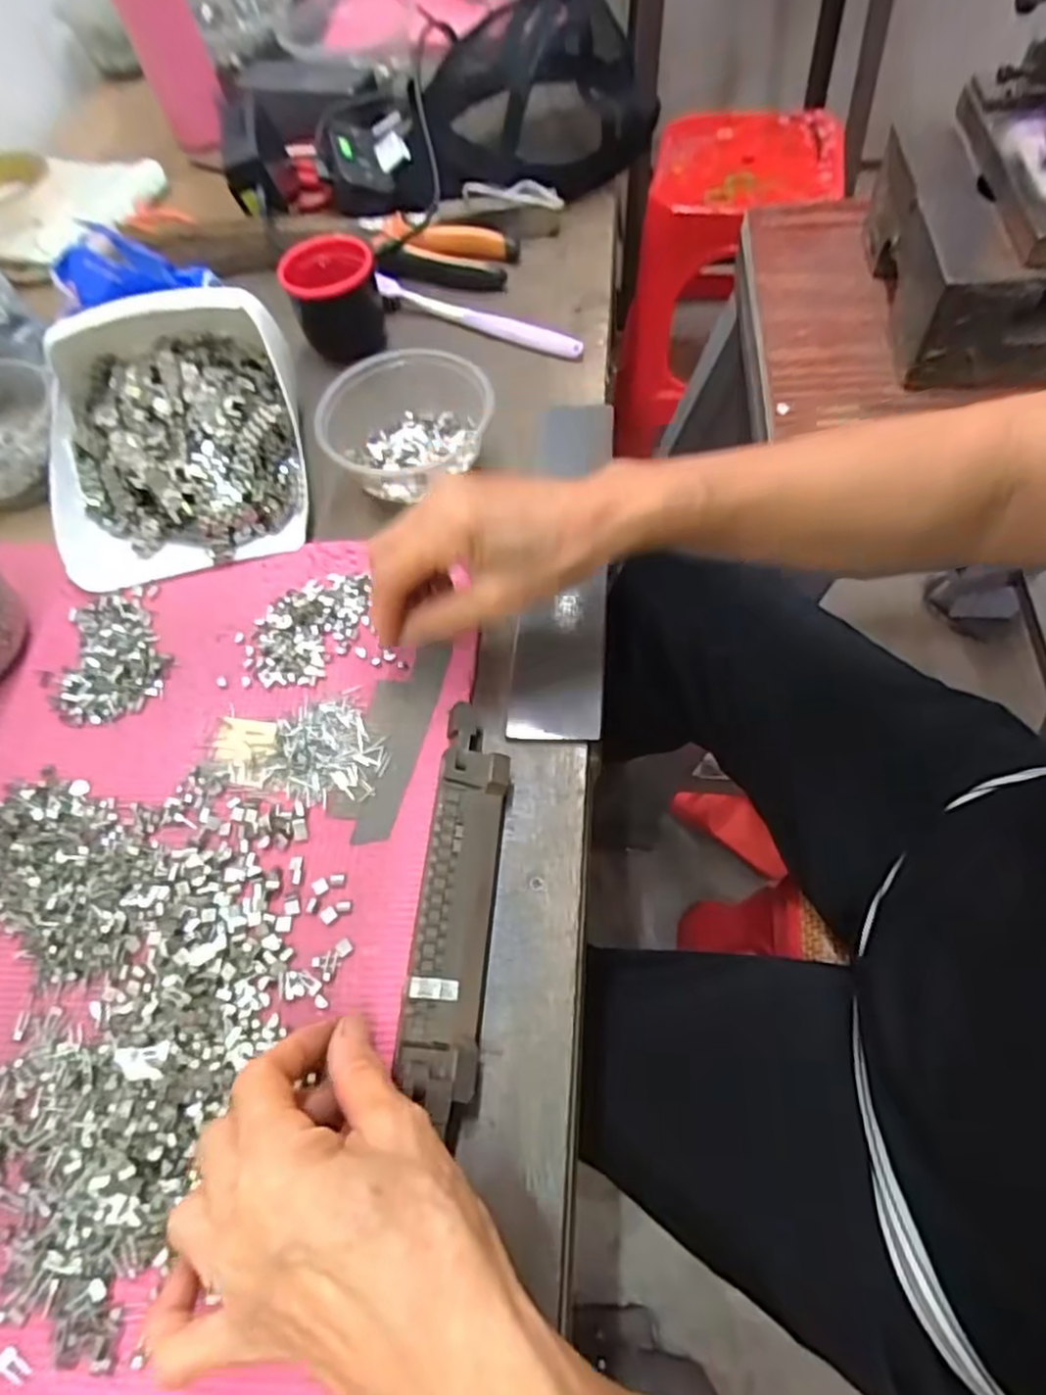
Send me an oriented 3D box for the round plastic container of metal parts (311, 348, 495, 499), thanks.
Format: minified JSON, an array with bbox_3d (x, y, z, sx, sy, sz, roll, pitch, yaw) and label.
[{"bbox_3d":[-0.072,-0.169,0.452,0.107,0.048,0.091,-11,61,0],"label":"round plastic container of metal parts"}]

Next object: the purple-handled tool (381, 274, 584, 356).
[{"bbox_3d":[-0.035,-0.287,0.536,0.171,0.014,0.021,21,65,17],"label":"purple-handled tool"}]

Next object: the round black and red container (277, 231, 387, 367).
[{"bbox_3d":[-0.137,-0.290,0.531,0.066,0.071,0.056,-22,62,-7],"label":"round black and red container"}]

